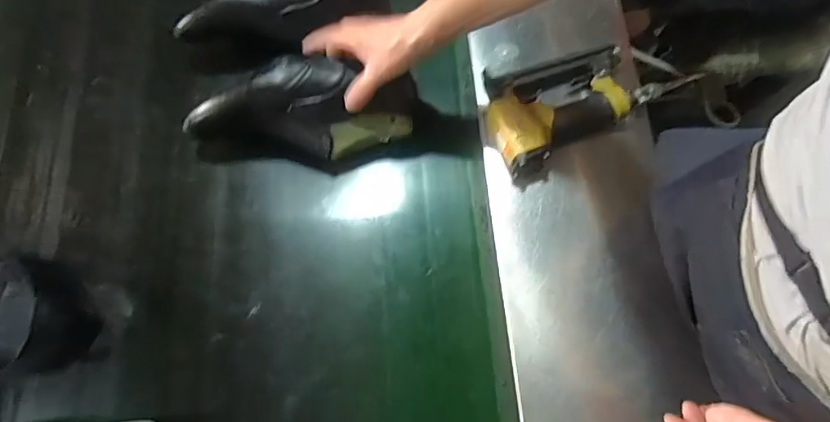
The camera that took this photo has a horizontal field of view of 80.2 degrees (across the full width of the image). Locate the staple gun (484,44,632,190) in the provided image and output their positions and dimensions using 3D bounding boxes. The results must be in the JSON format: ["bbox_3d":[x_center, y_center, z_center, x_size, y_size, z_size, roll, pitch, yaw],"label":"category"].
[{"bbox_3d":[0.185,-0.128,0.629,0.198,0.076,0.151,-21,74,-8],"label":"staple gun"}]

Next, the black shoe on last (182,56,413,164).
[{"bbox_3d":[-0.138,-0.124,0.610,0.279,0.086,0.100,-3,70,-10],"label":"black shoe on last"}]

